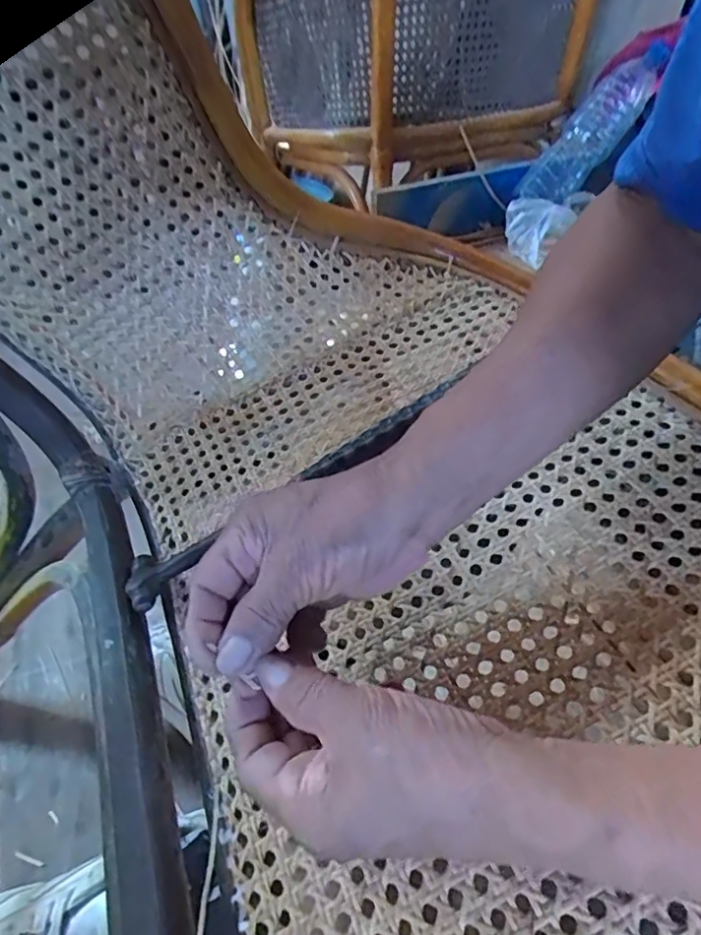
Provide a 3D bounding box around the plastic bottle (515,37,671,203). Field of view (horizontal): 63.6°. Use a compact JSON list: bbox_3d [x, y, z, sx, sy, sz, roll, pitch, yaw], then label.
[{"bbox_3d":[0.357,-0.489,0.825,0.275,0.067,0.065,-49,47,9],"label":"plastic bottle"}]

